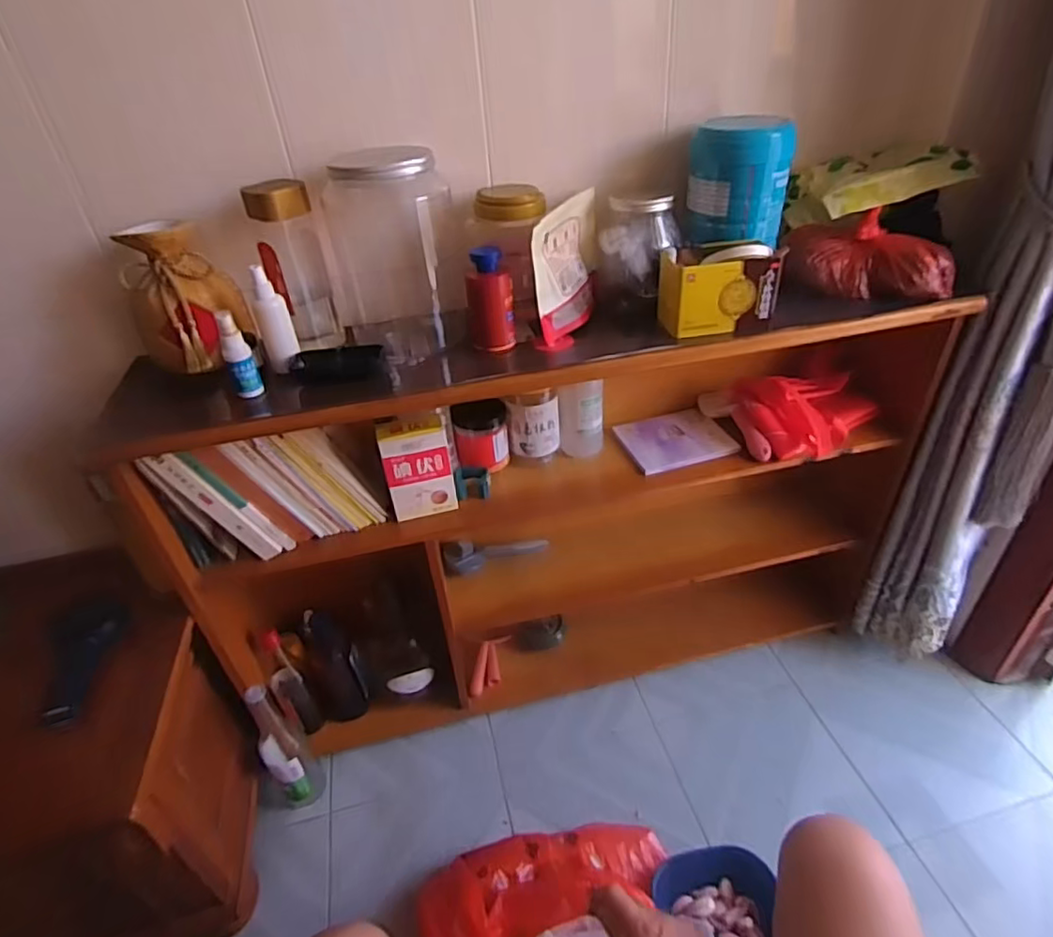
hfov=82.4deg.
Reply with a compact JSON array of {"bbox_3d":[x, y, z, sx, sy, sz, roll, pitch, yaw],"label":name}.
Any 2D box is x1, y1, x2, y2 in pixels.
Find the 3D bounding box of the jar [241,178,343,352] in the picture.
[{"bbox_3d":[-0.293,-0.252,0.772,0.072,0.212,0.087,-18,37,-16],"label":"jar"}]

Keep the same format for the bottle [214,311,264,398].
[{"bbox_3d":[-0.332,-0.130,0.693,0.032,0.097,0.024,-22,39,-21],"label":"bottle"}]

